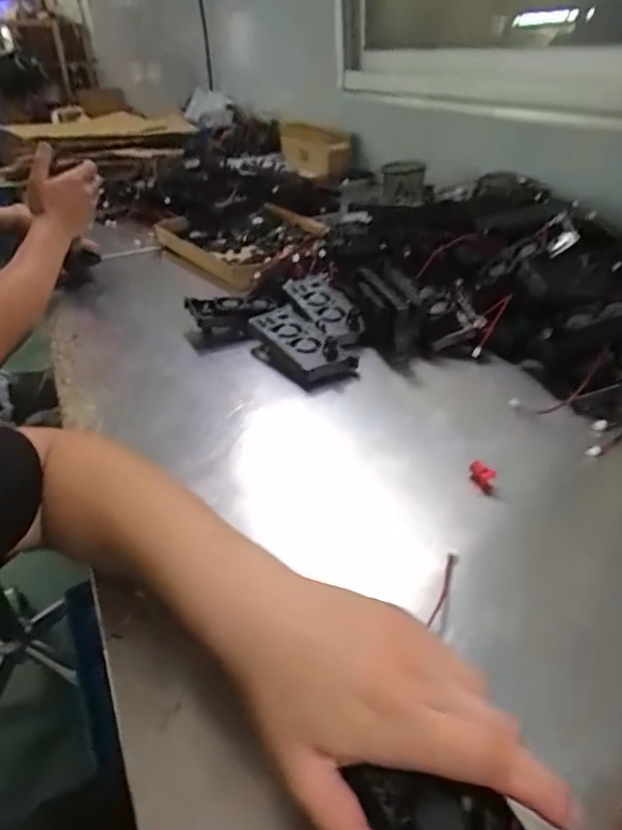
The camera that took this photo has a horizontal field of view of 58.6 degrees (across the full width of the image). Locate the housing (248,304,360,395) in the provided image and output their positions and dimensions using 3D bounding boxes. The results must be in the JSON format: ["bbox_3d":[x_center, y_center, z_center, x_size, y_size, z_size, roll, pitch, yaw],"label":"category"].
[{"bbox_3d":[-0.015,-0.080,0.680,0.077,0.038,0.158,-25,39,-27],"label":"housing"}]

